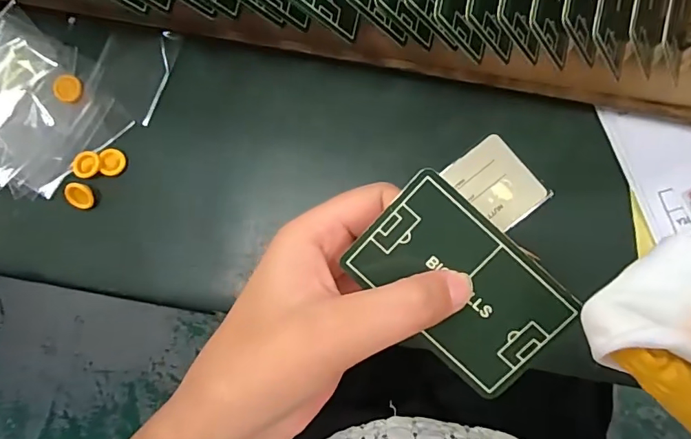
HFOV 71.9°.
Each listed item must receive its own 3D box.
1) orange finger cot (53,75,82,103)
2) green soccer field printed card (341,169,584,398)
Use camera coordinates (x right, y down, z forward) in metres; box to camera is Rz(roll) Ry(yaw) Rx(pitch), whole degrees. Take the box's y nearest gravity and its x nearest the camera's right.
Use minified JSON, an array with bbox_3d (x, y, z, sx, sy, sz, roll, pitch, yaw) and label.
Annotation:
[{"bbox_3d":[-0.210,-0.099,0.358,0.021,0.004,0.019,24,89,9],"label":"orange finger cot"},{"bbox_3d":[0.046,0.026,0.189,0.083,0.004,0.053,42,100,-1],"label":"green soccer field printed card"}]

